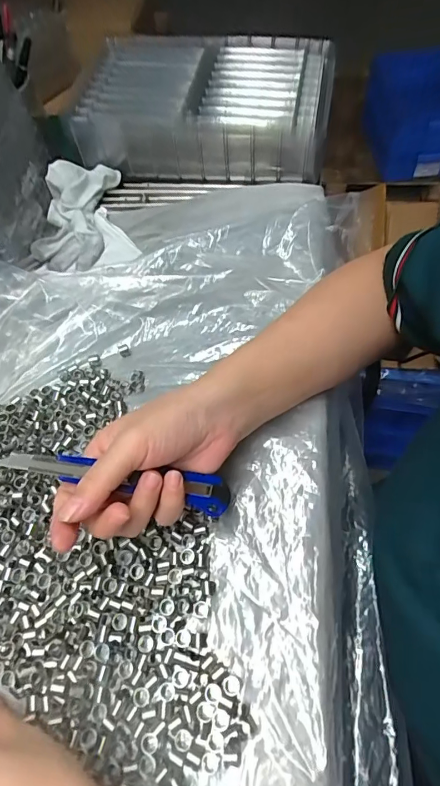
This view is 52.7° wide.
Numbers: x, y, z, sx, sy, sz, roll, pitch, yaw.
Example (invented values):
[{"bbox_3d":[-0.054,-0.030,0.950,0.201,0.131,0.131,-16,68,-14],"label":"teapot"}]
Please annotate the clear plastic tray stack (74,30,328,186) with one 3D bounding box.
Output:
[{"bbox_3d":[-0.018,-0.360,0.549,0.280,0.072,0.216,8,60,6],"label":"clear plastic tray stack"}]

